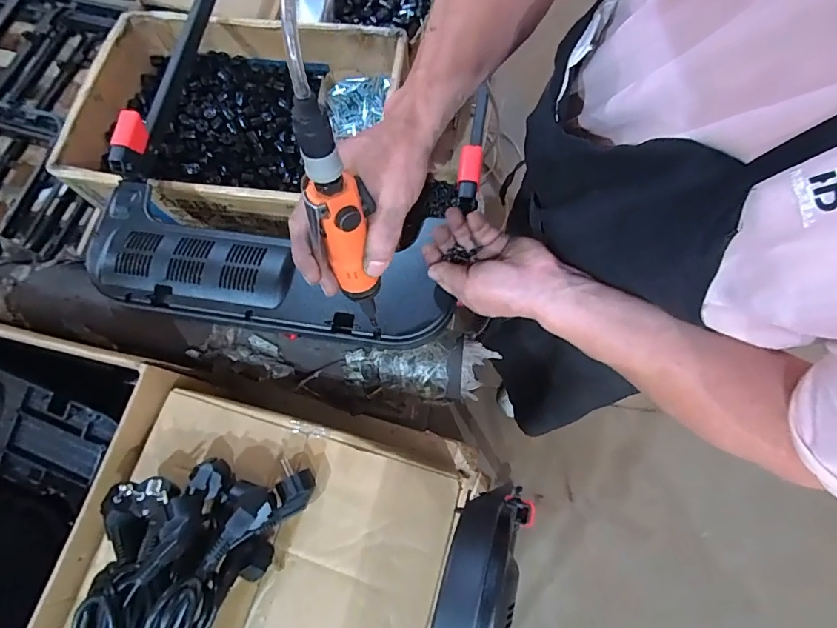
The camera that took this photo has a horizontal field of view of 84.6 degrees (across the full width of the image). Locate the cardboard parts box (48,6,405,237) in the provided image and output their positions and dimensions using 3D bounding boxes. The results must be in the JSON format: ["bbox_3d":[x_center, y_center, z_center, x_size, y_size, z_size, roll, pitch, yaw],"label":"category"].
[{"bbox_3d":[-0.315,-0.323,0.789,0.515,0.131,0.367,12,74,8],"label":"cardboard parts box"}]

